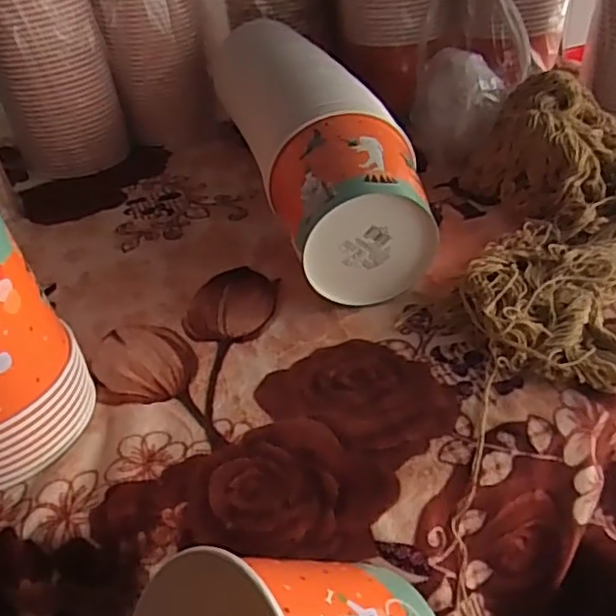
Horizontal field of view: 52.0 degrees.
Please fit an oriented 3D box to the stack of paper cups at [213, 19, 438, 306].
[{"bbox_3d":[-0.003,-0.219,0.802,0.145,0.148,0.539,-12,37,-7],"label":"stack of paper cups"}]

